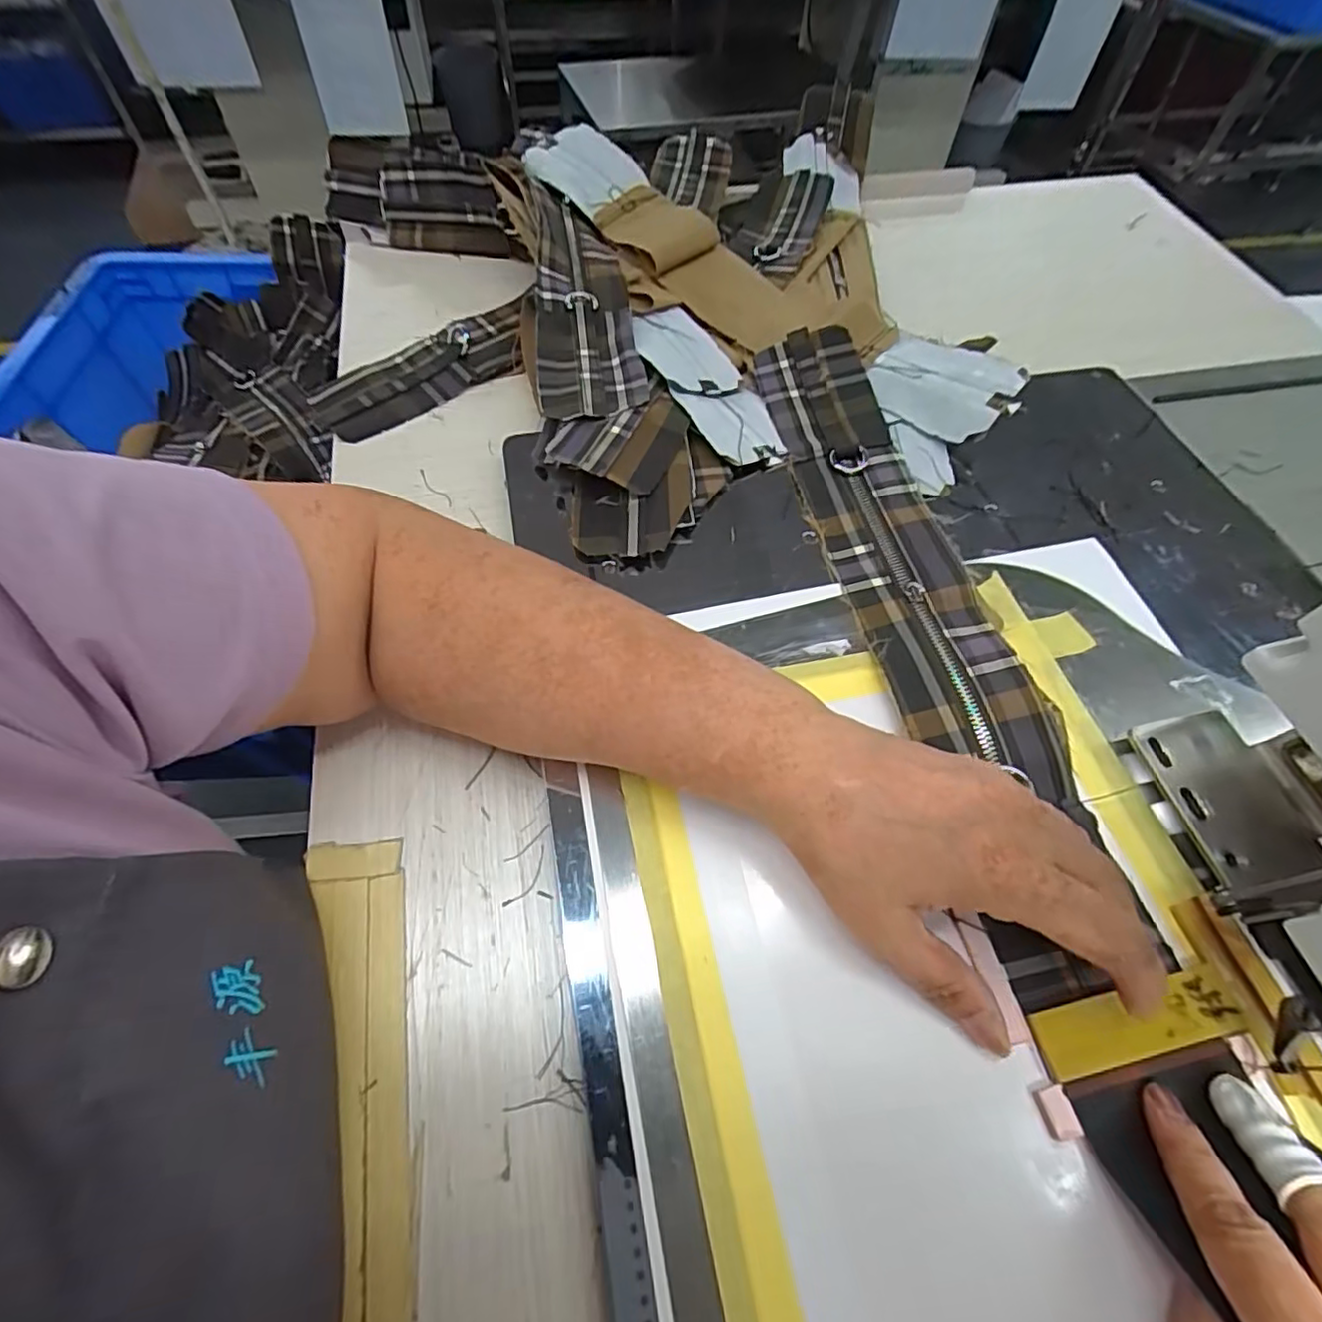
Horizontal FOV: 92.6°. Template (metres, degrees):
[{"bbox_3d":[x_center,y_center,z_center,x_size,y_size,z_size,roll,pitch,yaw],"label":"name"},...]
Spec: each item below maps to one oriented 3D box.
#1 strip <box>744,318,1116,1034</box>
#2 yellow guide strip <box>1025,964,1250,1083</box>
[{"bbox_3d":[0.135,-0.046,0.348,0.069,0.014,0.407,-12,60,-1],"label":"strip"},{"bbox_3d":[0.182,0.139,0.243,0.080,0.004,0.024,-8,61,-7],"label":"yellow guide strip"}]

